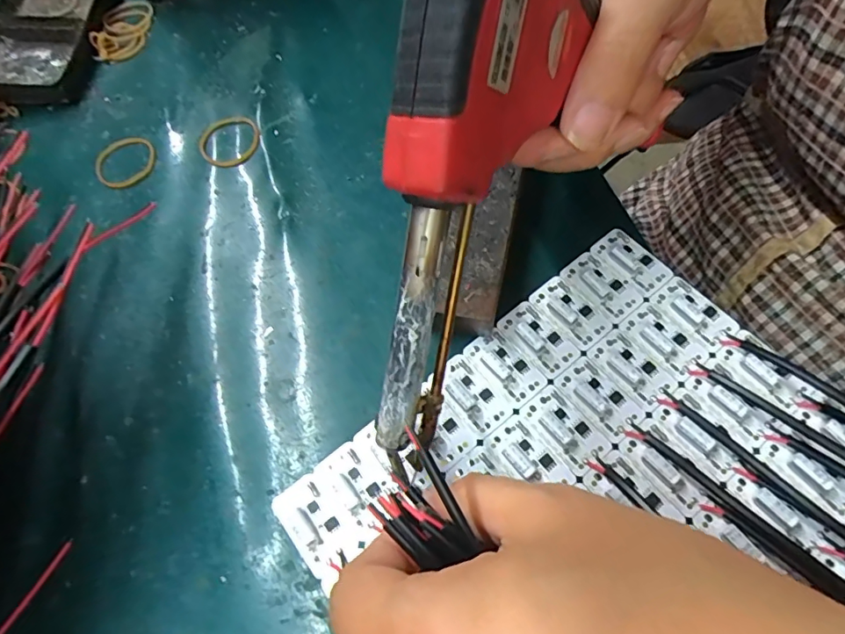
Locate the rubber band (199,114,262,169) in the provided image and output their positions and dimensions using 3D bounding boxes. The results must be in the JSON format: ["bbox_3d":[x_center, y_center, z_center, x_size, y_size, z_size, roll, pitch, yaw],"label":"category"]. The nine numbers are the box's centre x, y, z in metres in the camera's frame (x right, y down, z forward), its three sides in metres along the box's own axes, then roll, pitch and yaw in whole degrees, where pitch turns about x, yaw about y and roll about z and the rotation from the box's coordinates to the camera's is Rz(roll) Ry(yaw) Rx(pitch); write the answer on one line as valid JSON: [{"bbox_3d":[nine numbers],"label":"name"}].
[{"bbox_3d":[-0.109,-0.100,0.281,0.035,0.004,0.035,-1,64,3],"label":"rubber band"}]

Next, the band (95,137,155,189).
[{"bbox_3d":[-0.169,-0.089,0.282,0.034,0.004,0.037,-1,64,3],"label":"band"}]

